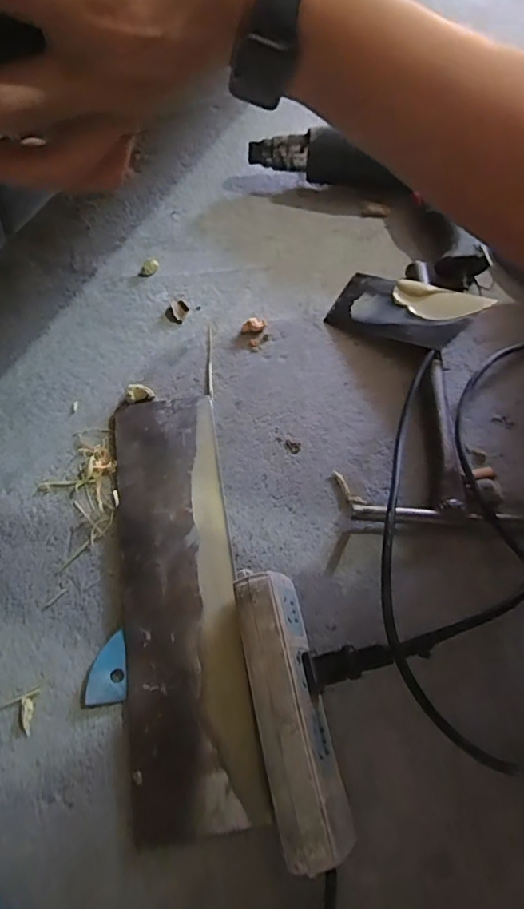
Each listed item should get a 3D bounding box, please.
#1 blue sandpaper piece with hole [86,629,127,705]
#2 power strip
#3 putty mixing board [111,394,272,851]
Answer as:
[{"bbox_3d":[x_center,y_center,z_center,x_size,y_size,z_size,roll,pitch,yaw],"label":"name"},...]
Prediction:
[{"bbox_3d":[-0.117,0.161,0.387,0.030,0.004,0.049,-4,65,0],"label":"blue sandpaper piece with hole"},{"bbox_3d":[0.018,0.166,0.346,0.049,0.057,0.175,-12,65,-4],"label":"power strip"},{"bbox_3d":[-0.067,0.102,0.409,0.090,0.011,0.333,-9,65,-3],"label":"putty mixing board"}]

